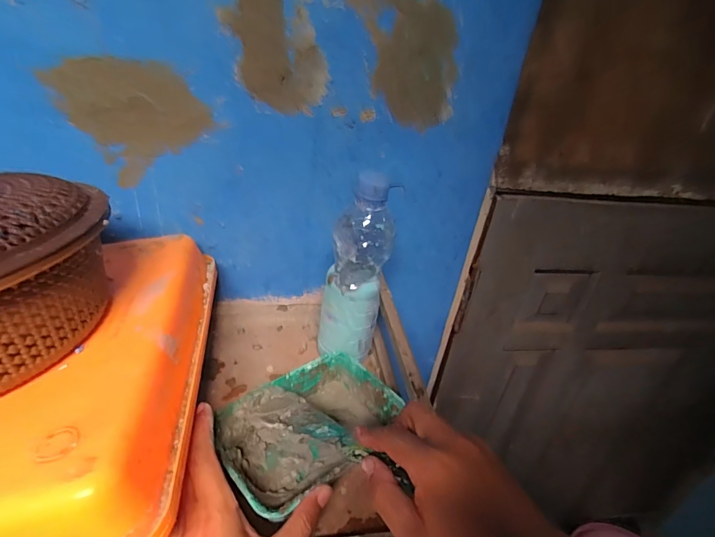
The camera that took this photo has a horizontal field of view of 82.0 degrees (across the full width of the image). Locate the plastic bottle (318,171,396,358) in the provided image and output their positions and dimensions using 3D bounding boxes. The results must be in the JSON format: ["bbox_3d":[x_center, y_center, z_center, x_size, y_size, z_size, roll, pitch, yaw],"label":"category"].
[{"bbox_3d":[-0.002,0.001,0.448,0.063,0.208,0.058,7,32,-1],"label":"plastic bottle"}]

